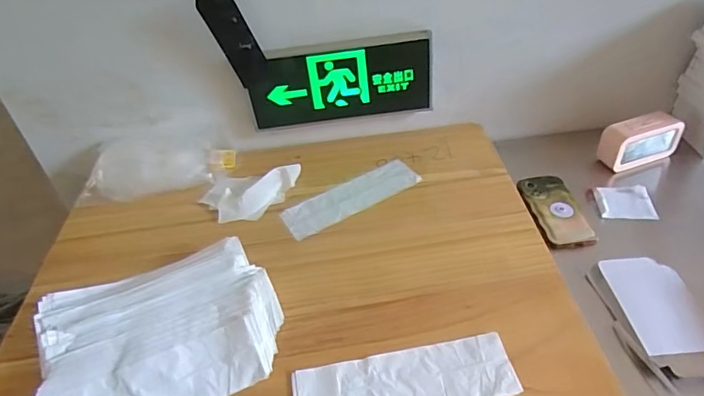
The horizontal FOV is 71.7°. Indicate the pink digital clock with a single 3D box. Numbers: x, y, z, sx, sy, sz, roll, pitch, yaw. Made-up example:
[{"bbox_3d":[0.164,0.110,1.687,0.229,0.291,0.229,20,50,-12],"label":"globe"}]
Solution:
[{"bbox_3d":[0.531,-0.110,0.896,0.148,0.081,0.056,-19,41,-14],"label":"pink digital clock"}]

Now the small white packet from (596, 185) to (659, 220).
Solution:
[{"bbox_3d":[0.455,0.003,0.813,0.089,0.022,0.077,0,40,9],"label":"small white packet"}]

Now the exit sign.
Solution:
[{"bbox_3d":[-0.019,-0.205,0.866,0.318,0.149,0.029,-8,40,-1],"label":"exit sign"}]

